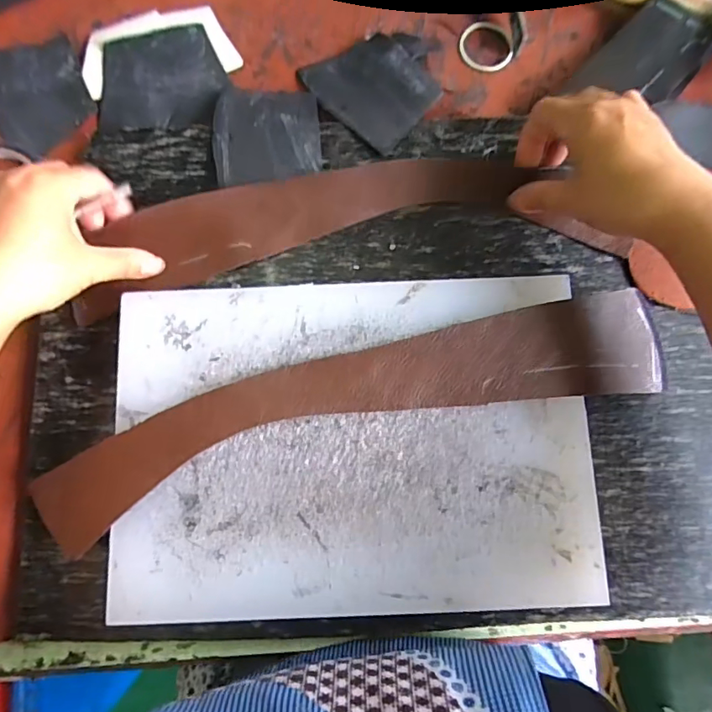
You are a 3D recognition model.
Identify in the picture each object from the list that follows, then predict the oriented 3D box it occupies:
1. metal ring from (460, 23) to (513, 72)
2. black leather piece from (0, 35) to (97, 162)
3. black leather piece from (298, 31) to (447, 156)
[{"bbox_3d":[0.106,-0.254,0.412,0.040,0.005,0.044,0,80,1],"label":"metal ring"},{"bbox_3d":[-0.253,-0.209,0.398,0.077,0.006,0.097,-25,82,-3],"label":"black leather piece"},{"bbox_3d":[0.013,-0.210,0.393,0.076,0.020,0.100,-43,82,-7],"label":"black leather piece"}]

